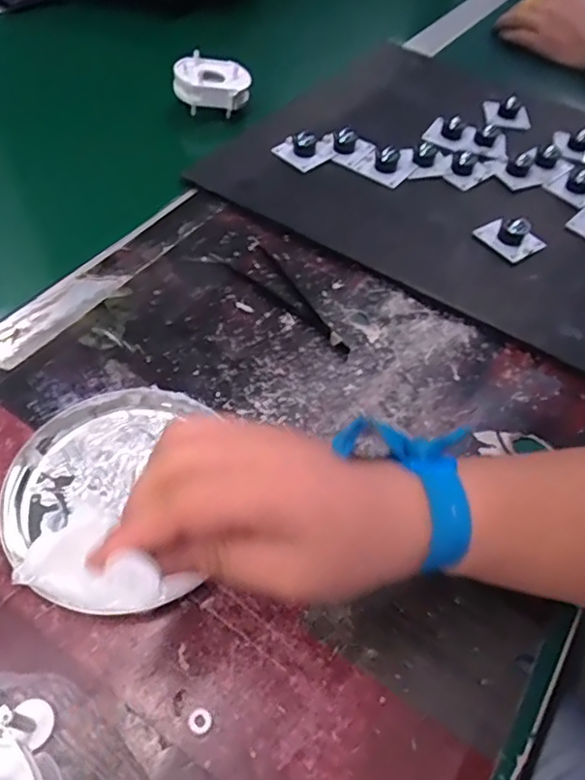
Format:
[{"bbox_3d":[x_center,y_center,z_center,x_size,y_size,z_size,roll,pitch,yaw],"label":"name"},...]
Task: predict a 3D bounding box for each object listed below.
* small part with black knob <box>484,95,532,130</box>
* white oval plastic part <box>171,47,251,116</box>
[{"bbox_3d":[0.219,-0.281,0.599,0.035,0.020,0.044,-2,54,-6],"label":"small part with black knob"},{"bbox_3d":[-0.077,-0.292,0.570,0.070,0.038,0.051,5,54,-2],"label":"white oval plastic part"}]

